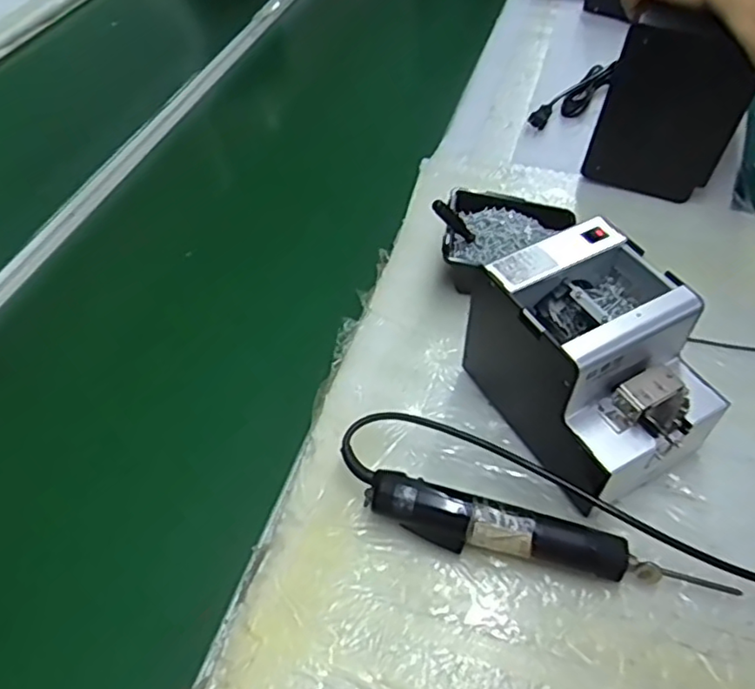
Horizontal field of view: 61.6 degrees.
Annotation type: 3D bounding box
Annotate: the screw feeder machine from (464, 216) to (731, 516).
[{"bbox_3d":[0.178,0.019,0.528,0.137,0.147,0.170,-21,51,-13],"label":"screw feeder machine"}]

